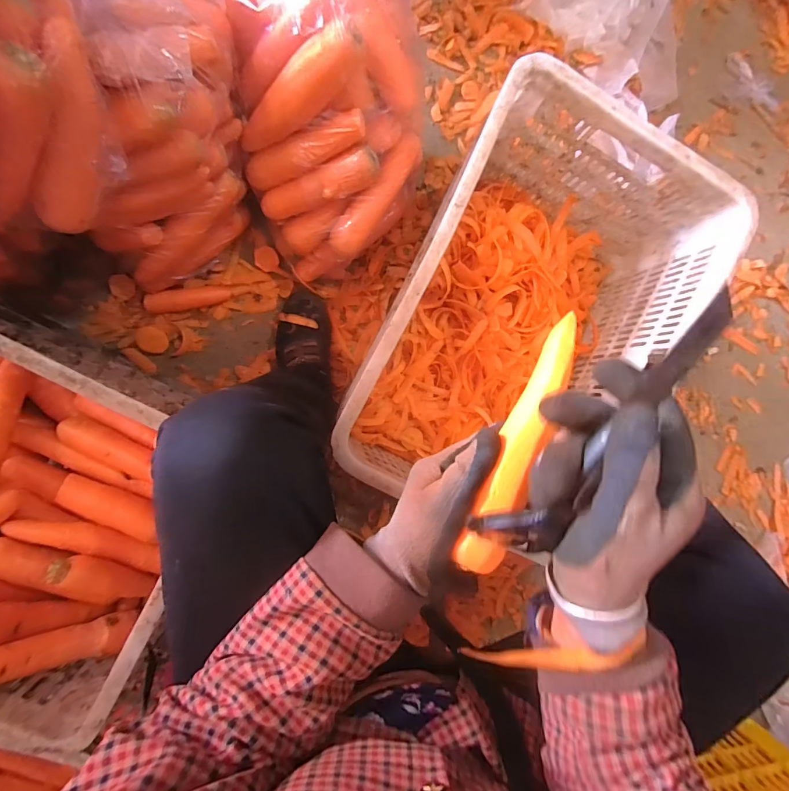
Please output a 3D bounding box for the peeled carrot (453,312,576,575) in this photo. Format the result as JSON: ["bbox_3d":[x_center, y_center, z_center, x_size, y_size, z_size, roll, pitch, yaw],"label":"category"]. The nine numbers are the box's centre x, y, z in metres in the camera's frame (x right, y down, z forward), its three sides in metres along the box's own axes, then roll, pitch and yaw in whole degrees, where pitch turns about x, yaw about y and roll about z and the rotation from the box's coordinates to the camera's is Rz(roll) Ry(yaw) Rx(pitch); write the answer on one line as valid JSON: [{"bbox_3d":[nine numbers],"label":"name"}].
[{"bbox_3d":[0.100,0.029,0.304,0.028,0.026,0.206,29,73,-8],"label":"peeled carrot"}]

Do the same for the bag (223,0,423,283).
[{"bbox_3d":[-0.086,-0.369,0.535,0.237,0.246,0.321,-20,94,-7],"label":"bag"}]

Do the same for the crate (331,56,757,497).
[{"bbox_3d":[0.181,-0.105,0.604,0.346,0.261,0.484,27,89,-8],"label":"crate"}]

